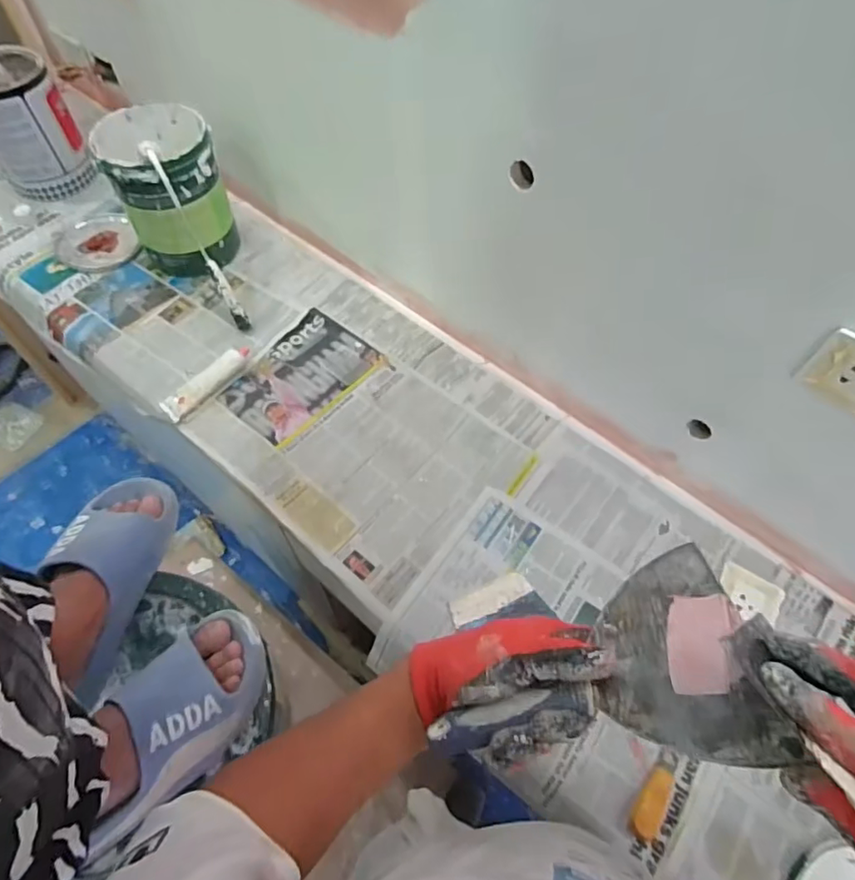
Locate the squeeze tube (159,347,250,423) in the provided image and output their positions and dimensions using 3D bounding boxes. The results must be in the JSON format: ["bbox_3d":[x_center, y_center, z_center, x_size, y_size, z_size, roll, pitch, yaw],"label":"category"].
[{"bbox_3d":[-0.335,-0.088,0.850,0.034,0.026,0.152,39,66,20],"label":"squeeze tube"}]

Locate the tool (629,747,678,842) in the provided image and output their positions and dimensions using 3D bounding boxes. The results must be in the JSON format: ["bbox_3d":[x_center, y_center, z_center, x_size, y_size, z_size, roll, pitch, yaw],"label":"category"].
[{"bbox_3d":[0.247,0.382,0.600,0.029,0.011,0.093,29,63,15],"label":"tool"}]

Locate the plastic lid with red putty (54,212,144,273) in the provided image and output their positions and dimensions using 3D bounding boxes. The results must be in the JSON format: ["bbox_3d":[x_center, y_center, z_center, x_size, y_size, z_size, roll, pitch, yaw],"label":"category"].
[{"bbox_3d":[-0.622,-0.370,1.038,0.138,0.018,0.167,-27,64,-16],"label":"plastic lid with red putty"}]

